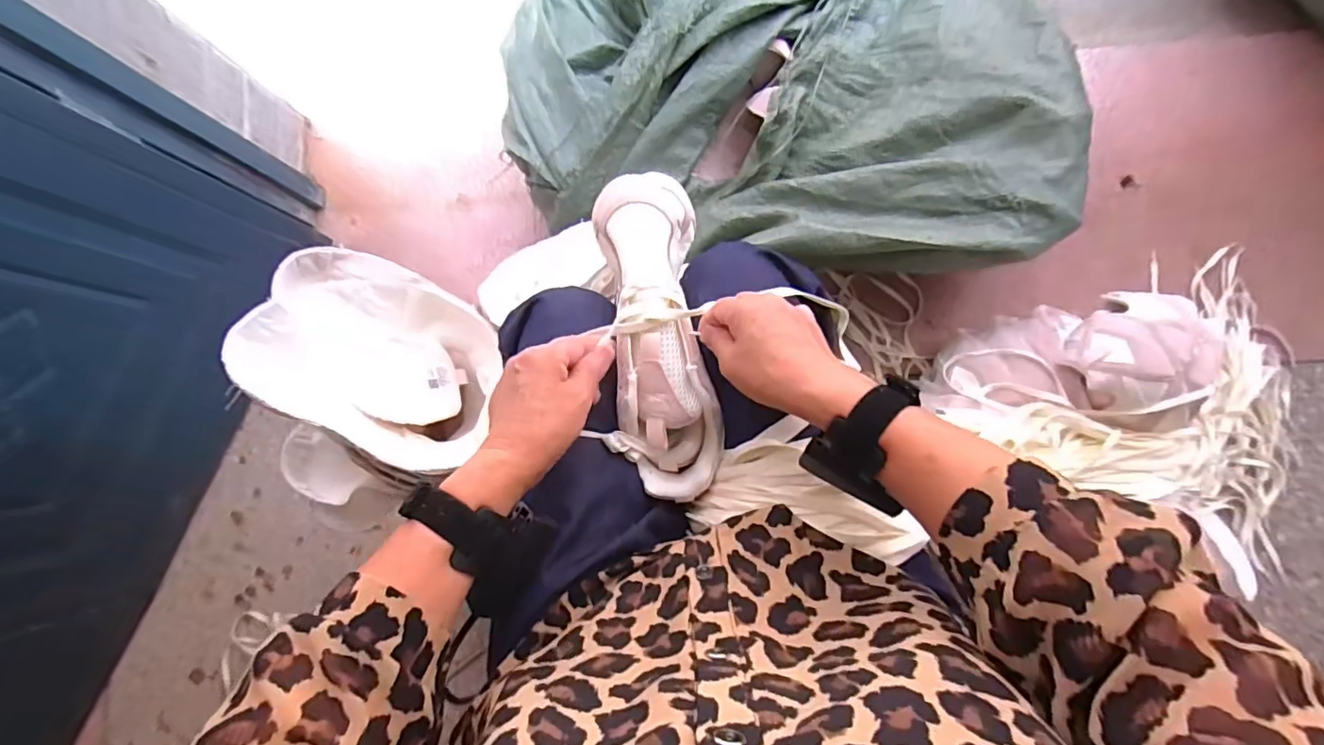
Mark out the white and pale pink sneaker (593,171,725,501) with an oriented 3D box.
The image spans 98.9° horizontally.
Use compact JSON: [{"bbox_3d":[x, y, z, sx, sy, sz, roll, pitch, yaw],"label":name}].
[{"bbox_3d":[0.000,-0.033,0.479,0.076,0.122,0.265,-6,88,5],"label":"white and pale pink sneaker"}]

